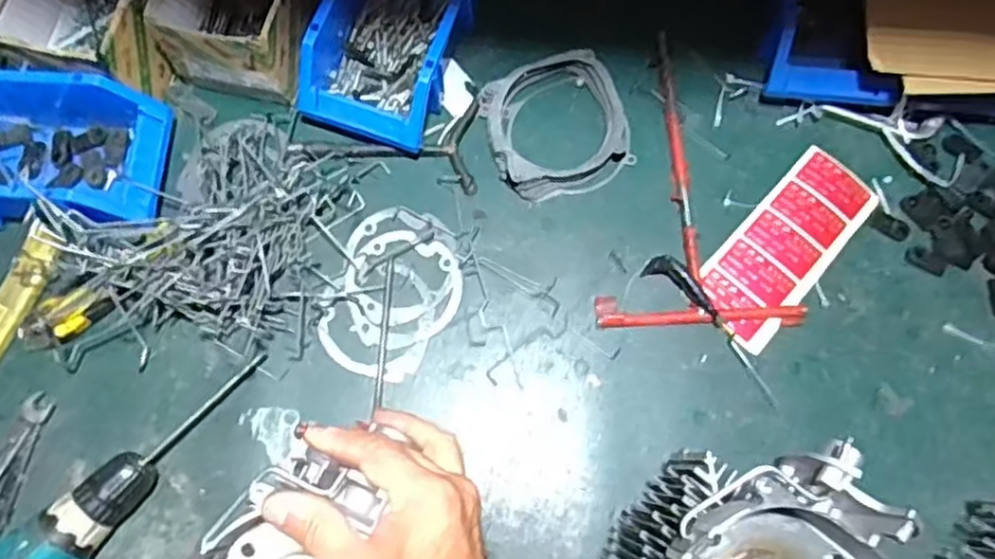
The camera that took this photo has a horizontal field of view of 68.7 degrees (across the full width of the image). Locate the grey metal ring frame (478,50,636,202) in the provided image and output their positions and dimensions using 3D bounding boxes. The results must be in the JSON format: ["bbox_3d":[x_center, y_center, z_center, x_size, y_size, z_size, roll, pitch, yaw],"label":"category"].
[{"bbox_3d":[0.054,-0.139,0.657,0.122,0.026,0.121,-16,76,-6],"label":"grey metal ring frame"}]

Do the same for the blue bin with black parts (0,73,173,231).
[{"bbox_3d":[-0.375,-0.111,0.615,0.194,0.074,0.132,6,75,0],"label":"blue bin with black parts"}]

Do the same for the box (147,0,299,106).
[{"bbox_3d":[-0.224,-0.248,0.639,0.116,0.088,0.153,9,75,1],"label":"box"}]

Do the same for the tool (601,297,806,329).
[{"bbox_3d":[0.173,0.031,0.620,0.176,0.007,0.025,3,75,-1],"label":"tool"}]

